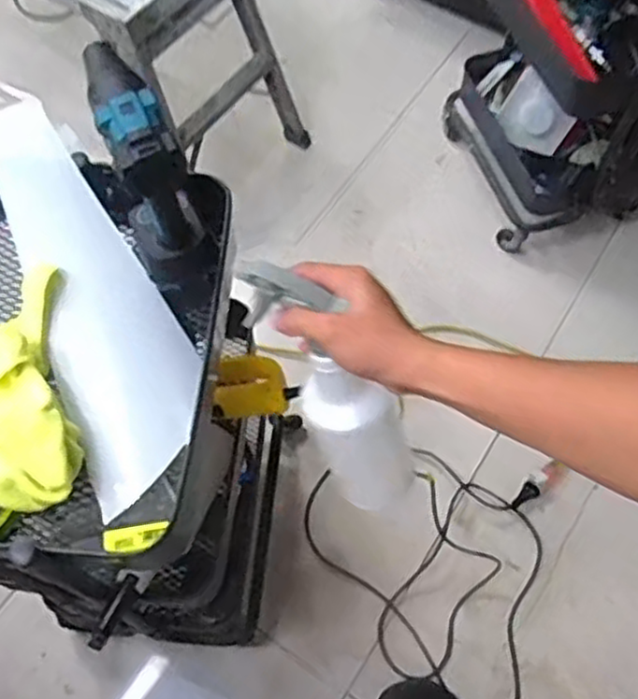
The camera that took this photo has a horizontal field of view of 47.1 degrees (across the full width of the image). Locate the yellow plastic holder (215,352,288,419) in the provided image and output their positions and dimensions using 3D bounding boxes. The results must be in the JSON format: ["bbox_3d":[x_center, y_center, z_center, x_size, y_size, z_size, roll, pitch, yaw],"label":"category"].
[{"bbox_3d":[-0.082,0.043,0.884,0.081,0.037,0.083,-4,62,-2],"label":"yellow plastic holder"}]

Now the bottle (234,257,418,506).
[{"bbox_3d":[0.021,0.040,0.647,0.068,0.287,0.067,-39,37,-15],"label":"bottle"}]

